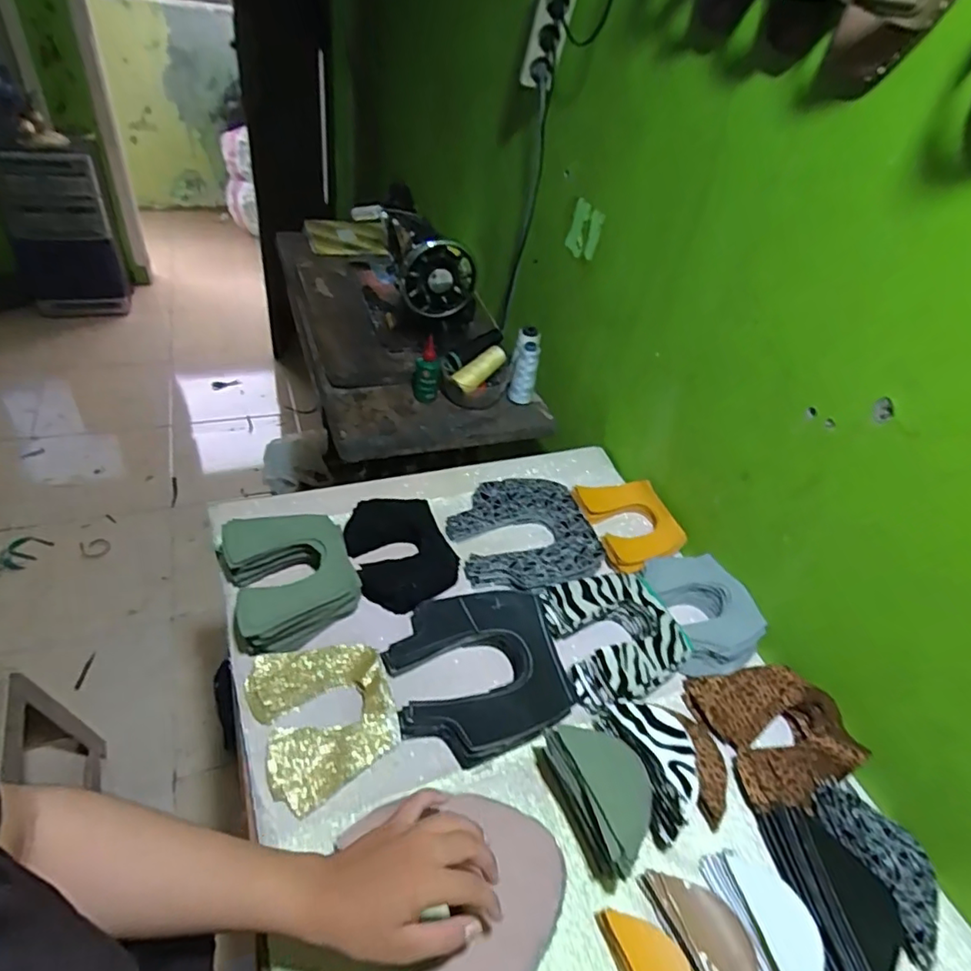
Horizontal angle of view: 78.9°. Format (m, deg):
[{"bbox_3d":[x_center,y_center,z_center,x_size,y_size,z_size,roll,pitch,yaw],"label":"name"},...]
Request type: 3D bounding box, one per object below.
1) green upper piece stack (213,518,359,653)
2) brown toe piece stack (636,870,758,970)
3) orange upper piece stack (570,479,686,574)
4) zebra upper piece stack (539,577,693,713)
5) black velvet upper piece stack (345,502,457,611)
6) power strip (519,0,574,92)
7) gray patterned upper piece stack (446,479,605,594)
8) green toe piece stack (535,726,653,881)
[{"bbox_3d":[-0.235,0.105,0.703,0.142,0.044,0.171,-13,48,-24],"label":"green upper piece stack"},{"bbox_3d":[0.193,0.390,0.505,0.061,0.016,0.124,-13,48,-24],"label":"brown toe piece stack"},{"bbox_3d":[0.214,0.053,0.870,0.134,0.024,0.160,-8,46,-20],"label":"orange upper piece stack"},{"bbox_3d":[0.159,0.176,0.699,0.149,0.033,0.160,-6,45,-18],"label":"zebra upper piece stack"},{"bbox_3d":[-0.114,0.081,0.775,0.120,0.041,0.165,-12,47,-23],"label":"black velvet upper piece stack"},{"bbox_3d":[0.100,-0.673,0.858,0.062,0.201,0.053,-9,69,-15],"label":"power strip"},{"bbox_3d":[0.055,0.067,0.823,0.192,0.020,0.195,-5,45,-17],"label":"gray patterned upper piece stack"},{"bbox_3d":[0.110,0.285,0.549,0.066,0.073,0.133,-11,47,-22],"label":"green toe piece stack"}]

